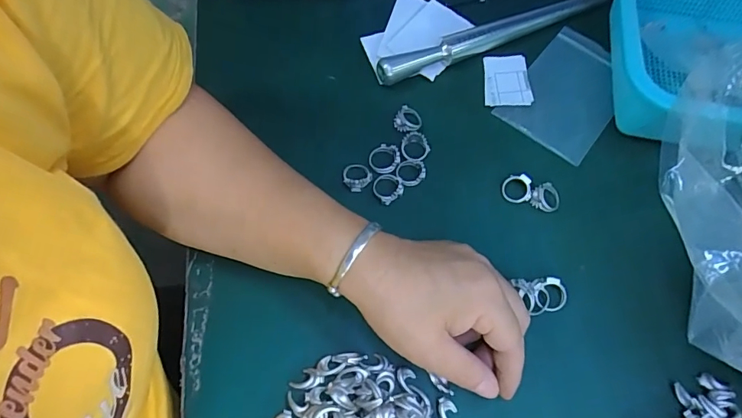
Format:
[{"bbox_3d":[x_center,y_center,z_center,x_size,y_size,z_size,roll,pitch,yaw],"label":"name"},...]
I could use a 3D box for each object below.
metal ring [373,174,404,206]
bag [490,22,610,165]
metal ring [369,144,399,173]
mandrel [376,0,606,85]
[{"bbox_3d":[0.012,-0.017,0.333,0.021,0.007,0.022,0,65,1],"label":"metal ring"},{"bbox_3d":[0.167,-0.097,0.373,0.077,0.007,0.117,37,71,16],"label":"bag"},{"bbox_3d":[0.010,-0.039,0.342,0.023,0.007,0.023,0,65,1],"label":"metal ring"},{"bbox_3d":[0.110,-0.153,0.388,0.223,0.022,0.017,-22,67,-9],"label":"mandrel"}]

